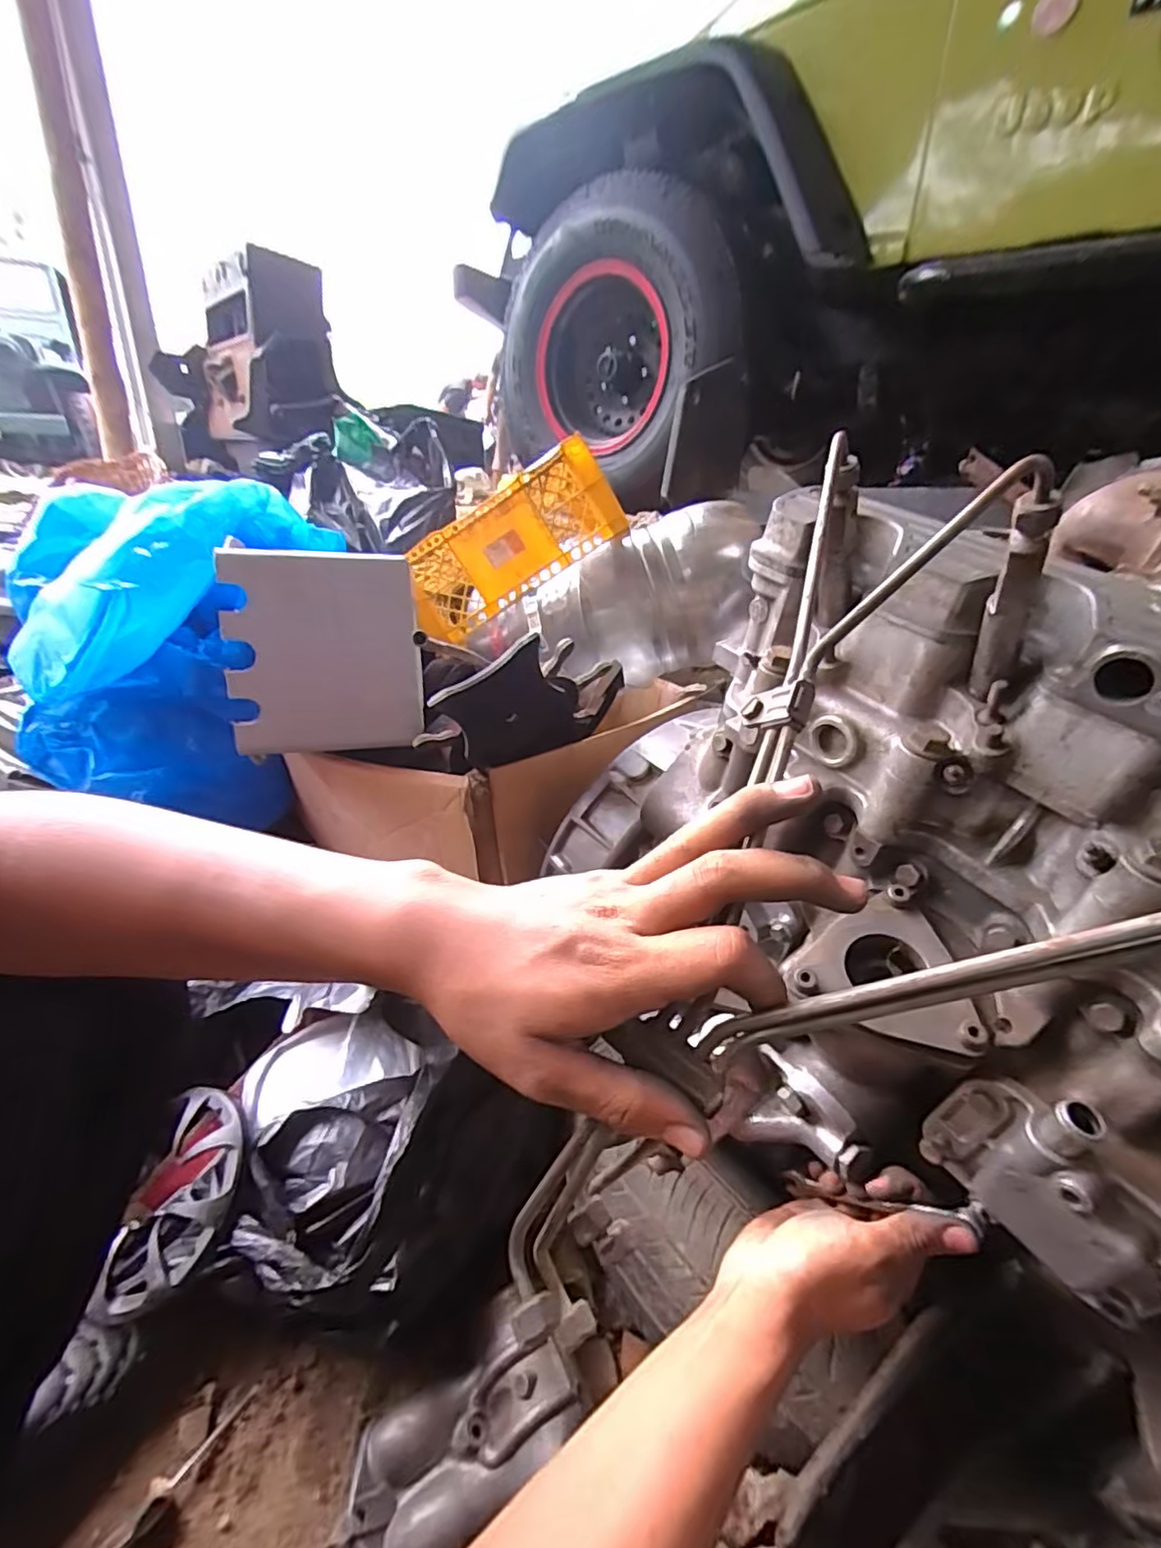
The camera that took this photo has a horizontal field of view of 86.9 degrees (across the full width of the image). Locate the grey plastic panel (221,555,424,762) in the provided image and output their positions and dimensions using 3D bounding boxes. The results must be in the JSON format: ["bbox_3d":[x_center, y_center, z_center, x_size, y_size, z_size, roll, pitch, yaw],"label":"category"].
[{"bbox_3d":[-0.259,-0.121,0.627,0.181,0.197,0.014,-3,14,-15],"label":"grey plastic panel"}]

